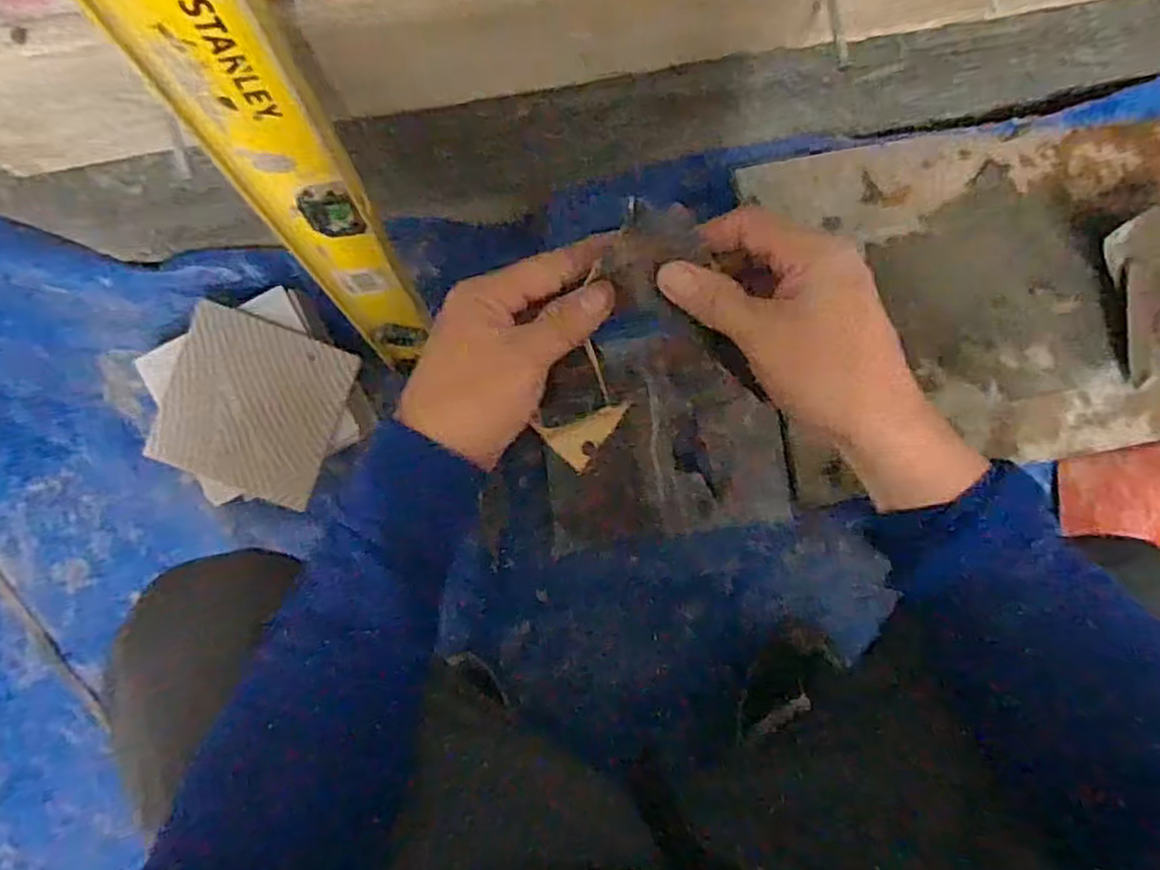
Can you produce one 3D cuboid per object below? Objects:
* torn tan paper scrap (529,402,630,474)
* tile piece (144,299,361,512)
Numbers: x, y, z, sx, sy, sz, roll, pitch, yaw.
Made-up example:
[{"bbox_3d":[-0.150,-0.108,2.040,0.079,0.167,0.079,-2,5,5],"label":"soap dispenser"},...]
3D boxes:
[{"bbox_3d":[0.004,0.003,0.349,0.045,0.005,0.028,-13,76,4],"label":"torn tan paper scrap"},{"bbox_3d":[-0.289,-0.023,0.633,0.141,0.008,0.152,22,97,-13],"label":"tile piece"}]

